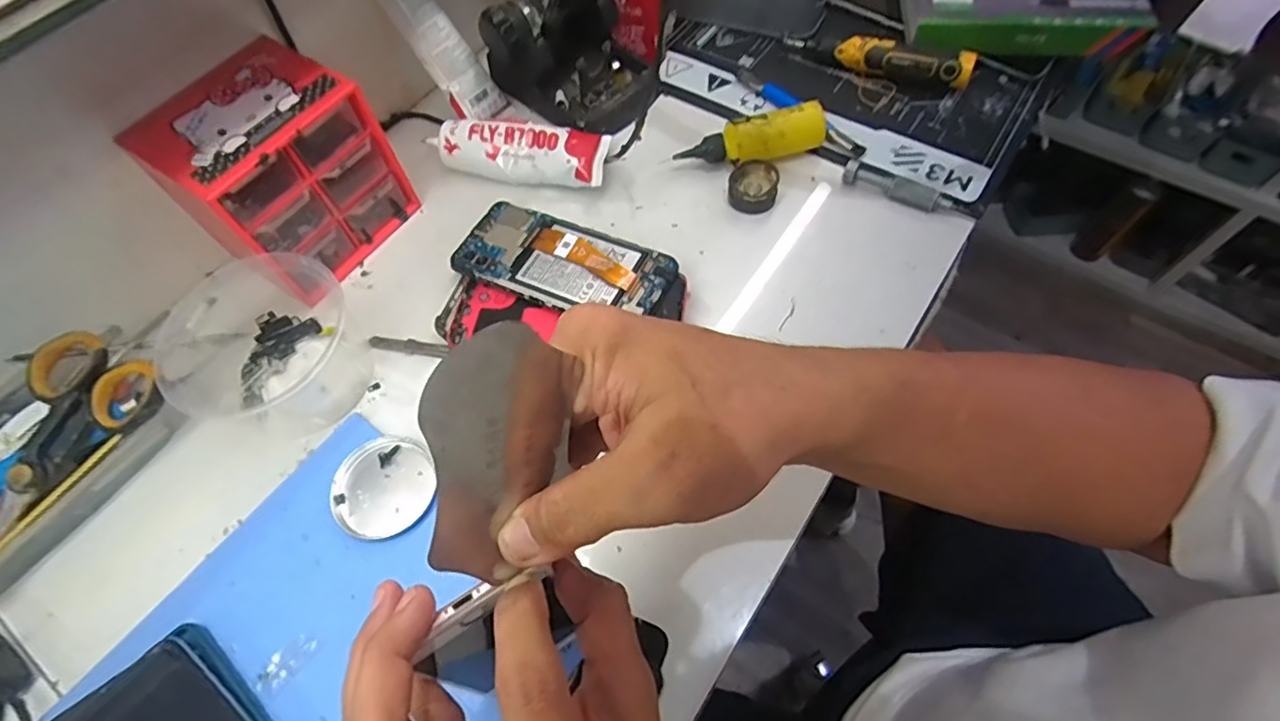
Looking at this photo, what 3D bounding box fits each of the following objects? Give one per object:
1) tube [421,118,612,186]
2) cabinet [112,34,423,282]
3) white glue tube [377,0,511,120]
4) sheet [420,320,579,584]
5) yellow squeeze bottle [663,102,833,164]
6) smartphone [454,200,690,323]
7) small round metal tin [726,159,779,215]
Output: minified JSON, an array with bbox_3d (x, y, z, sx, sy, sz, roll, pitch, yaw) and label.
[{"bbox_3d":[-0.101,-0.177,0.501,0.152,0.038,0.052,10,63,8],"label":"tube"},{"bbox_3d":[-0.258,-0.139,0.445,0.100,0.117,0.128,30,68,17],"label":"cabinet"},{"bbox_3d":[-0.166,-0.262,0.486,0.024,0.144,0.040,10,55,52],"label":"white glue tube"},{"bbox_3d":[-0.045,0.033,0.199,0.048,0.097,0.005,-13,36,-33],"label":"sheet"},{"bbox_3d":[0.092,-0.175,0.486,0.122,0.037,0.030,-16,63,-6],"label":"yellow squeeze bottle"},{"bbox_3d":[-0.052,-0.070,0.439,0.172,0.012,0.071,22,64,18],"label":"smartphone"},{"bbox_3d":[0.091,-0.139,0.479,0.037,0.020,0.038,-1,62,2],"label":"small round metal tin"}]

